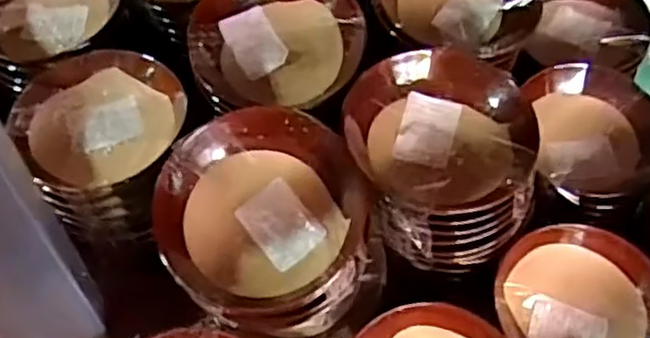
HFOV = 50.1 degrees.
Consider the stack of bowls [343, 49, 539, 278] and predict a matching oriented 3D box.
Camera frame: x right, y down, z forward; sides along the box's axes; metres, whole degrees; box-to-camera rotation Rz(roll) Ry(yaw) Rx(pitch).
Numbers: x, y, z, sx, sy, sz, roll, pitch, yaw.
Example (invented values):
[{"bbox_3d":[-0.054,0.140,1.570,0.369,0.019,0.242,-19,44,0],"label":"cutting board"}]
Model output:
[{"bbox_3d":[0.097,0.001,0.625,0.150,0.149,0.148,-16,57,-11],"label":"stack of bowls"}]

